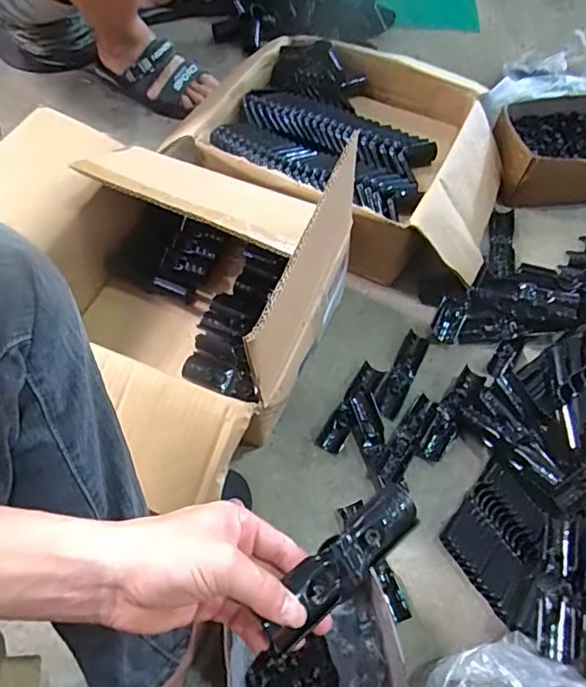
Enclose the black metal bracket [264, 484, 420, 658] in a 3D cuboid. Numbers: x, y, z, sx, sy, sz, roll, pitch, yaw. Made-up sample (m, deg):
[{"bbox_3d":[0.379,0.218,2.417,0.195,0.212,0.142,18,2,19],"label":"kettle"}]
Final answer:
[{"bbox_3d":[0.034,0.146,0.354,0.129,0.023,0.034,-37,68,-25],"label":"black metal bracket"}]

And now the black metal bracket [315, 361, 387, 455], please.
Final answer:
[{"bbox_3d":[0.074,0.082,0.678,0.031,0.015,0.125,30,65,15],"label":"black metal bracket"}]

